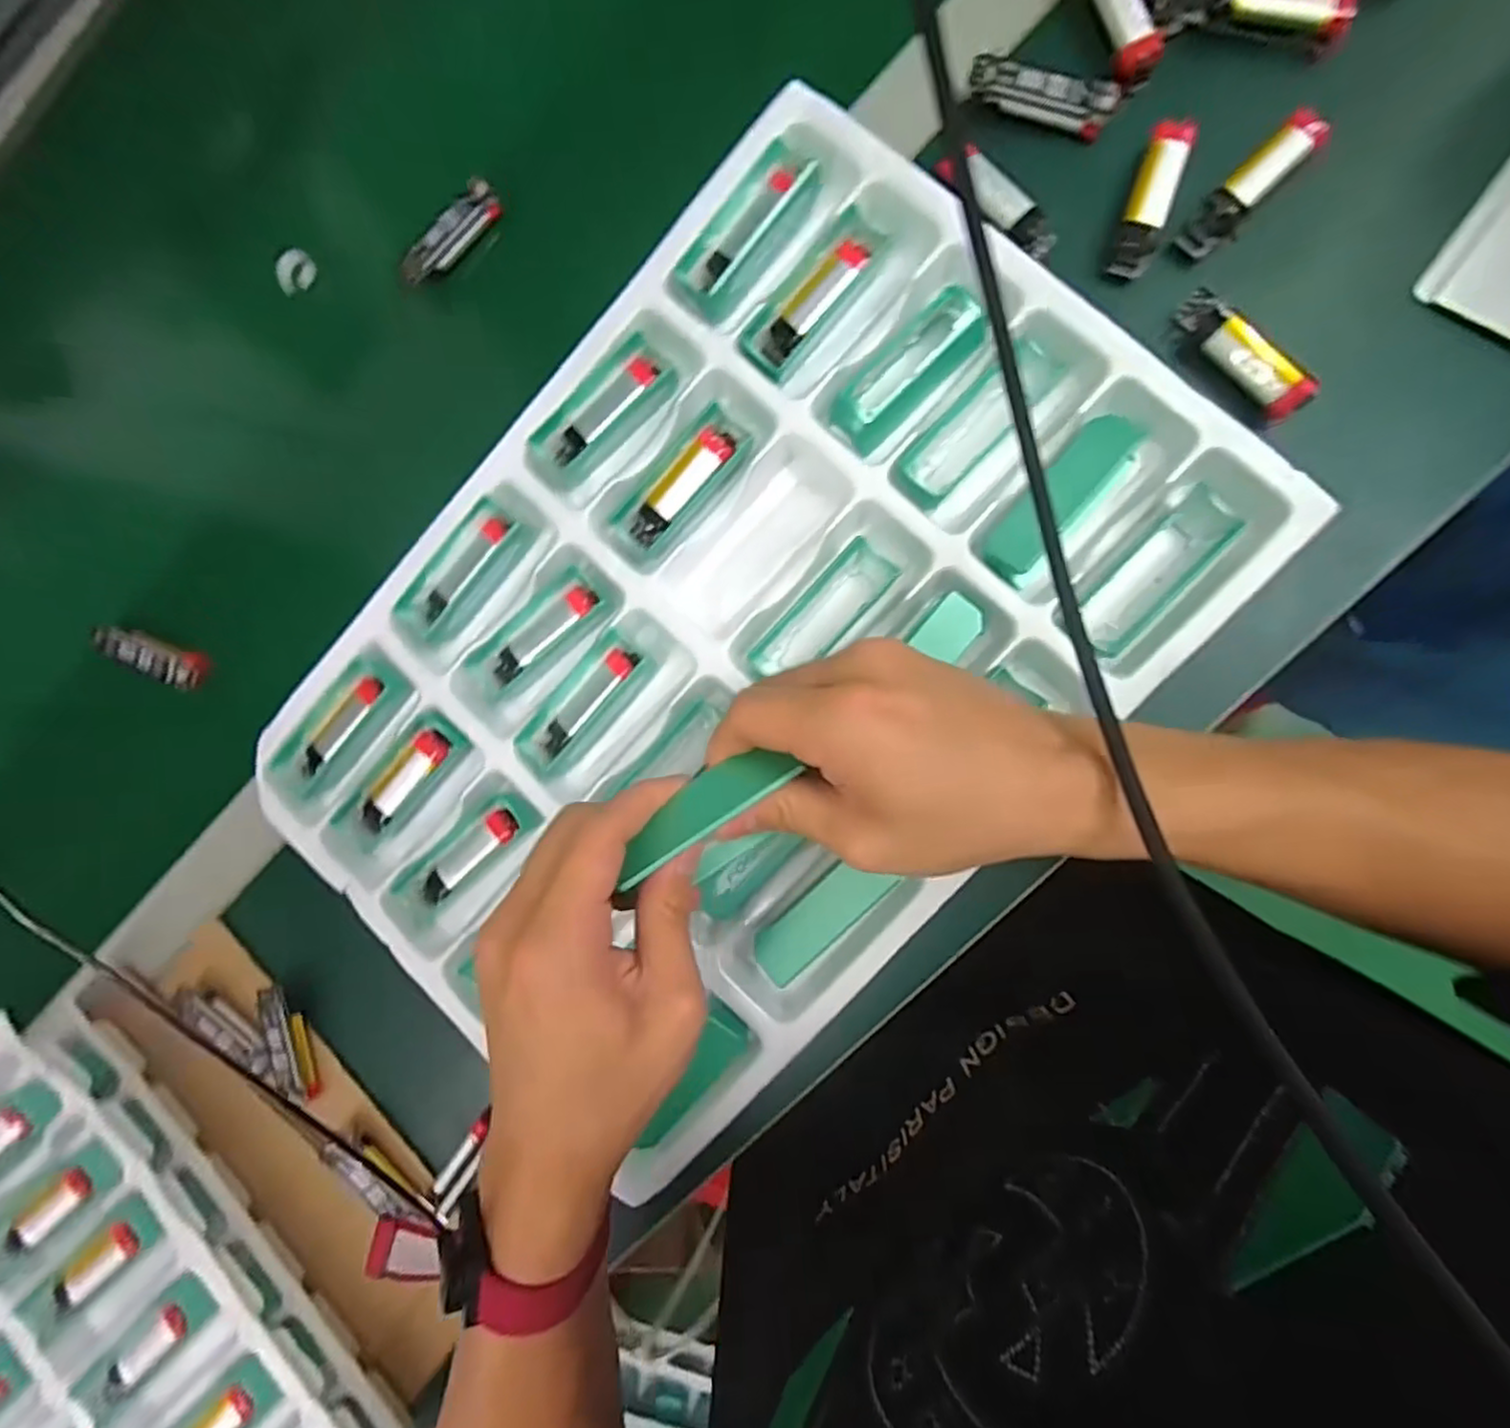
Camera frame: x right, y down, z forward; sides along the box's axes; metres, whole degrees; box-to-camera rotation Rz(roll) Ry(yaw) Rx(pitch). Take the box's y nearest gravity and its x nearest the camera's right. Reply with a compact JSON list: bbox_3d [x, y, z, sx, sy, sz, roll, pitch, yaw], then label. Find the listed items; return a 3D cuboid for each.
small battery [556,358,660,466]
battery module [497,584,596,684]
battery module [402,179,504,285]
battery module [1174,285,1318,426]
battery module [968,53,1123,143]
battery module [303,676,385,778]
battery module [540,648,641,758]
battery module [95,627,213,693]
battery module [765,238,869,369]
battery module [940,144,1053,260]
[{"bbox_3d":[-0.077,-0.155,0.349,0.067,0.014,0.014,-44,84,6],"label":"small battery"},{"bbox_3d":[-0.110,-0.041,0.353,0.068,0.009,0.016,-41,85,6],"label":"battery module"},{"bbox_3d":[-0.166,-0.262,0.370,0.065,0.015,0.019,-44,85,6],"label":"battery module"},{"bbox_3d":[0.218,-0.161,0.305,0.018,0.015,0.069,-40,85,7],"label":"battery module"},{"bbox_3d":[0.134,-0.291,0.319,0.067,0.016,0.017,24,94,7],"label":"battery module"},{"bbox_3d":[-0.227,0.006,0.372,0.017,0.009,0.066,41,96,6],"label":"battery module"},{"bbox_3d":[-0.087,-0.005,0.348,0.015,0.011,0.070,42,96,6],"label":"battery module"},{"bbox_3d":[-0.361,-0.036,0.408,0.059,0.019,0.021,26,94,7],"label":"battery module"},{"bbox_3d":[0.028,-0.200,0.329,0.016,0.010,0.065,44,96,6],"label":"battery module"},{"bbox_3d":[0.113,-0.240,0.319,0.021,0.011,0.064,-42,85,6],"label":"battery module"}]

